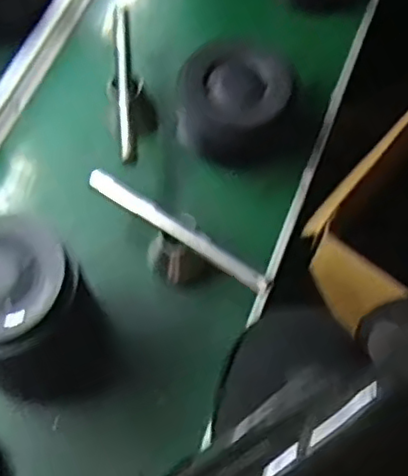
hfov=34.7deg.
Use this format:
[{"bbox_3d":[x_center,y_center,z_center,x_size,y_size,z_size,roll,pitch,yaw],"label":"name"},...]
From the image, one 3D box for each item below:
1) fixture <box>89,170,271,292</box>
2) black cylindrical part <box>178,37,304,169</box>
[{"bbox_3d":[-0.026,-0.009,0.620,0.202,0.012,0.020,32,68,15],"label":"fixture"},{"bbox_3d":[0.041,-0.133,0.708,0.136,0.113,0.109,10,65,5],"label":"black cylindrical part"}]

